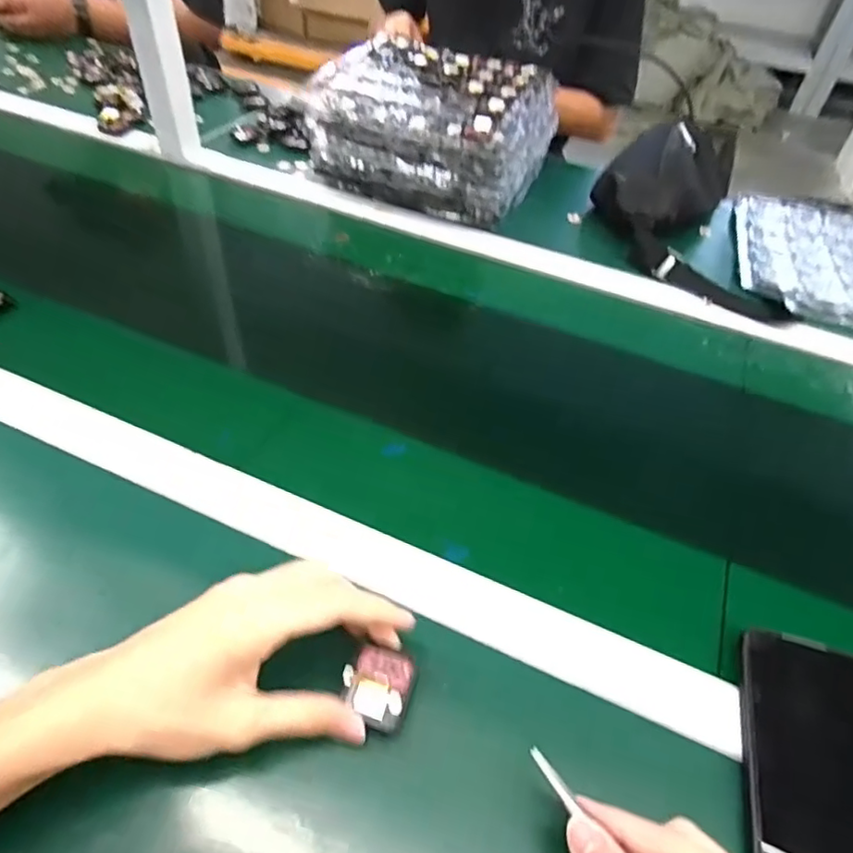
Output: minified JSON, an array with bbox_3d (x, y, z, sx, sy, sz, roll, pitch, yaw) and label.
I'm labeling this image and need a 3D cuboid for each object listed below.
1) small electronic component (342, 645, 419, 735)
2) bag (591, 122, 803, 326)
[{"bbox_3d":[-0.028,0.149,0.332,0.039,0.006,0.042,14,48,6],"label":"small electronic component"},{"bbox_3d":[0.326,-0.276,0.720,0.202,0.098,0.333,6,48,-1],"label":"bag"}]

